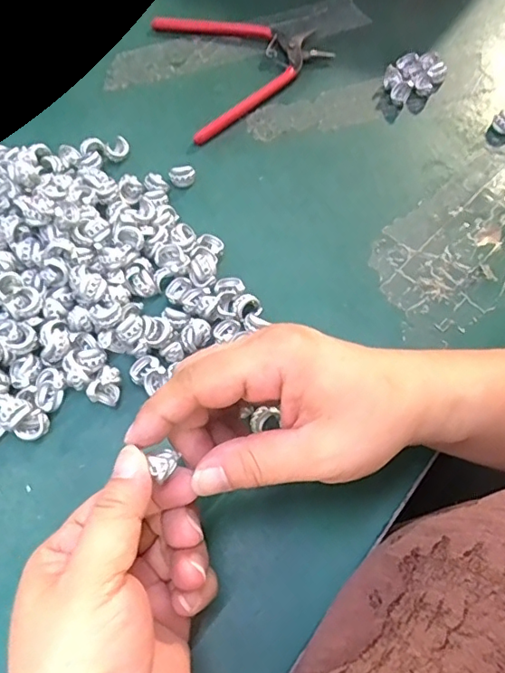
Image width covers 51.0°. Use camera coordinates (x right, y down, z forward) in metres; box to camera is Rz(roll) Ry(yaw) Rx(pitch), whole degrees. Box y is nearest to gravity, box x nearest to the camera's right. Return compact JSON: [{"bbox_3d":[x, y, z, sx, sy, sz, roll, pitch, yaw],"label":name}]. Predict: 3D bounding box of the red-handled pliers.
[{"bbox_3d":[-0.005,-0.221,0.421,0.124,0.011,0.137,-18,65,-10],"label":"red-handled pliers"}]

